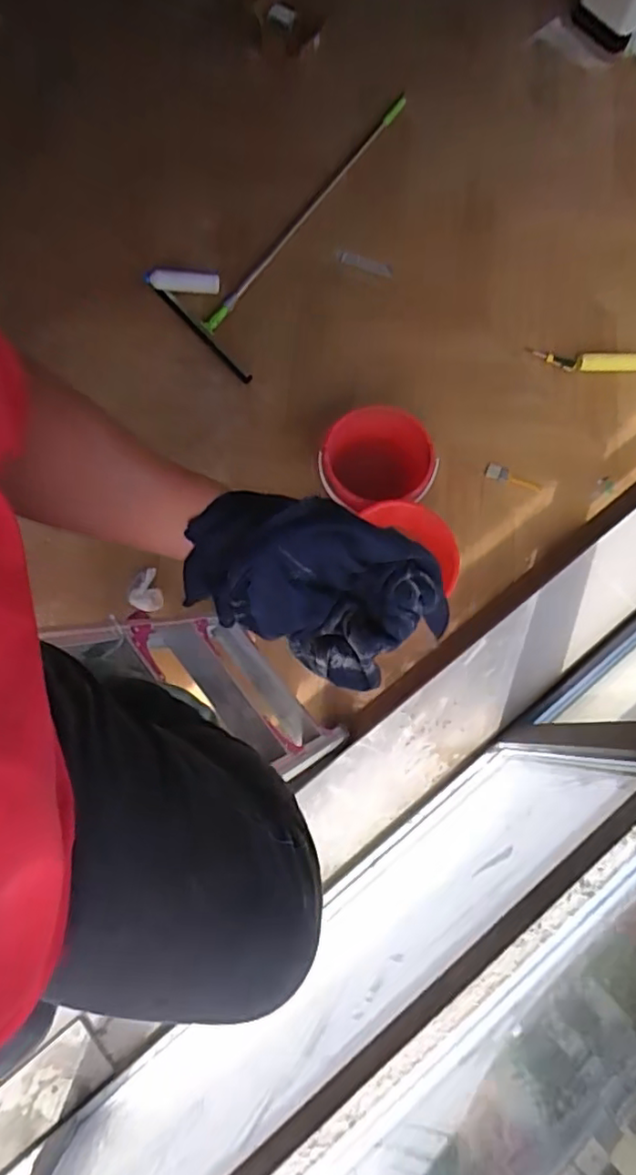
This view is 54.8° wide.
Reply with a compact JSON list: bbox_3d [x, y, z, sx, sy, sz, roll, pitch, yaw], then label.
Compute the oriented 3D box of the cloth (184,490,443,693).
[{"bbox_3d":[-0.003,-0.001,0.453,0.173,0.103,0.105,28,78,5],"label":"cloth"}]

